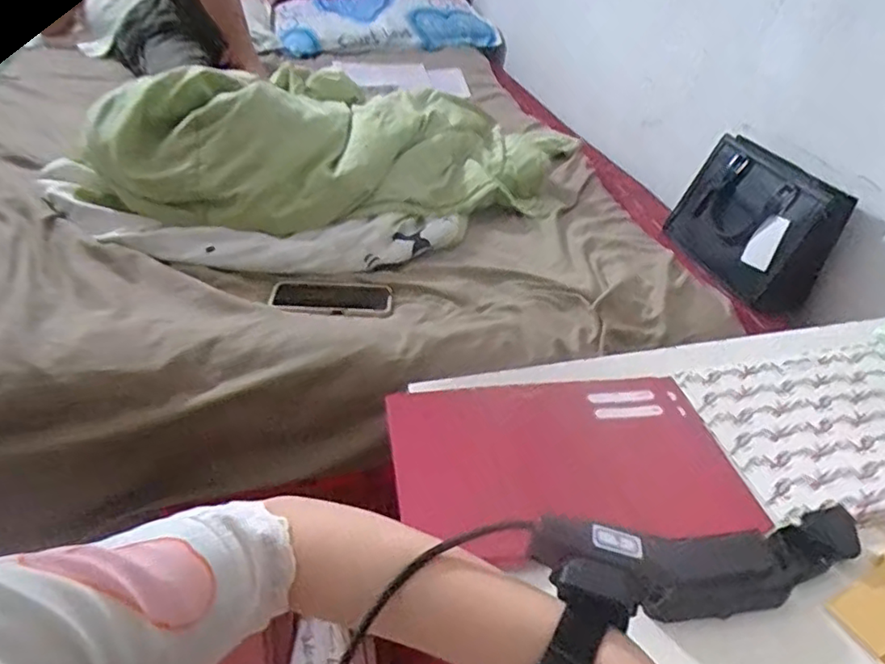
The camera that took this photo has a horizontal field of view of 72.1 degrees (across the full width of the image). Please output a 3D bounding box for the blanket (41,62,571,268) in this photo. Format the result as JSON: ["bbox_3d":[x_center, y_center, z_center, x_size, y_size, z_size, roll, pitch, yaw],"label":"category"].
[{"bbox_3d":[-0.152,-0.330,1.056,0.922,0.199,0.486,-19,43,-27],"label":"blanket"}]

